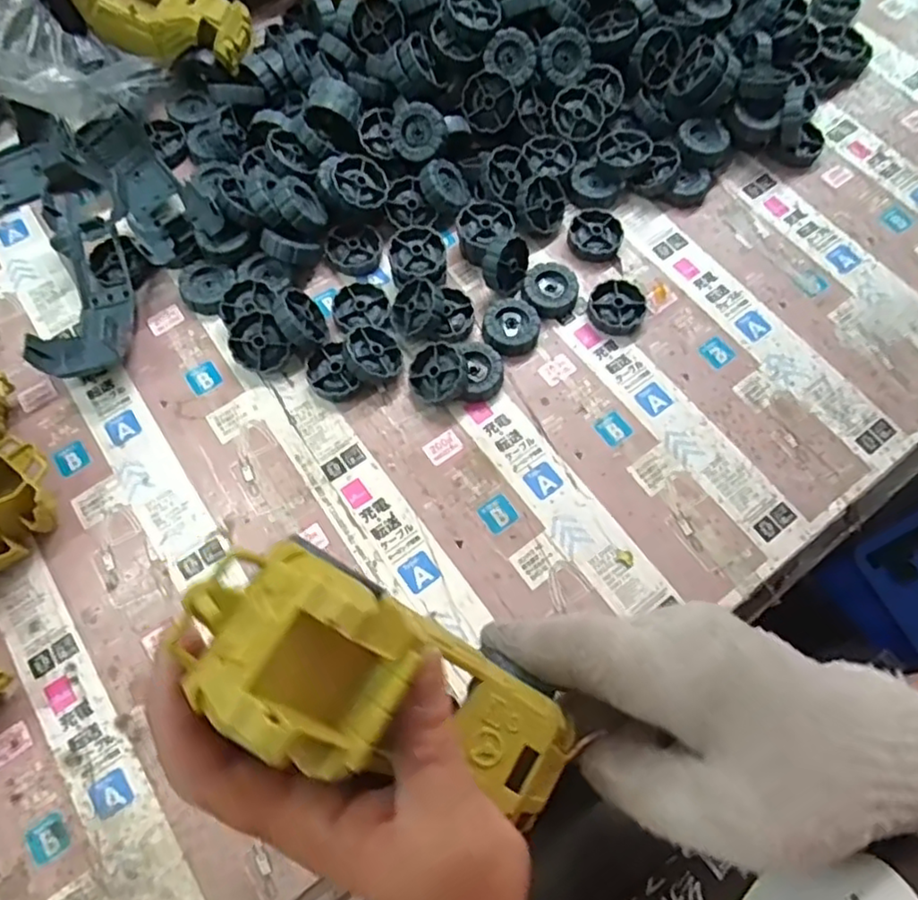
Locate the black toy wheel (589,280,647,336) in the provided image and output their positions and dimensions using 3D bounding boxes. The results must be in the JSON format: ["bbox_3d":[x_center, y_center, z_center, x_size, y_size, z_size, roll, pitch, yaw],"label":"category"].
[{"bbox_3d":[0.108,-0.098,0.432,0.038,0.010,0.039,0,70,0],"label":"black toy wheel"}]

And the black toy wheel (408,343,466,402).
[{"bbox_3d":[-0.012,-0.049,0.404,0.039,0.010,0.039,-5,79,25],"label":"black toy wheel"}]

